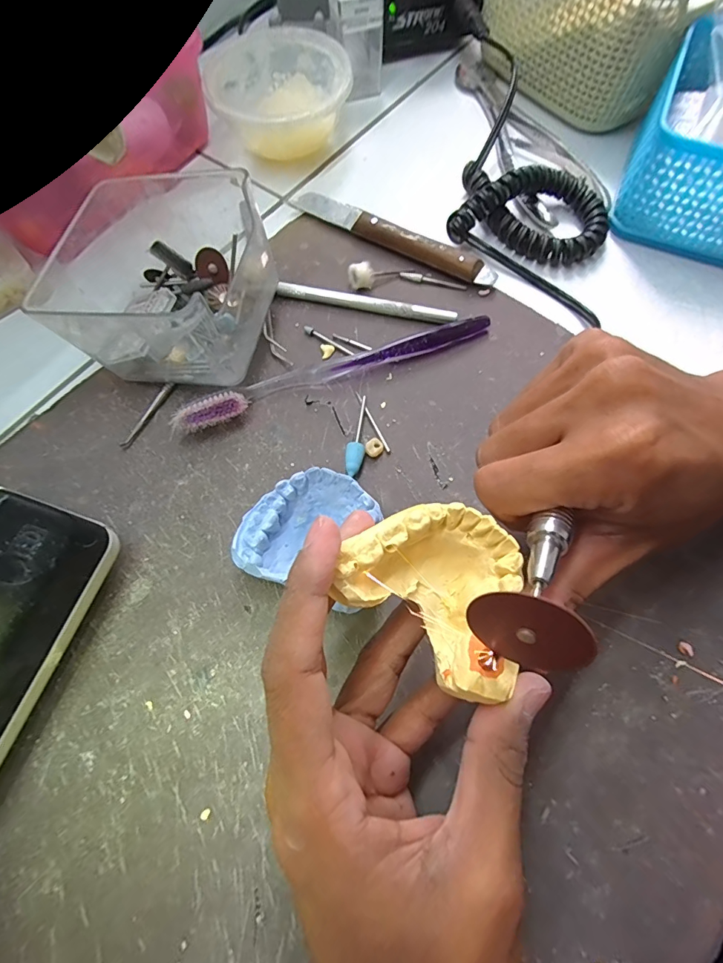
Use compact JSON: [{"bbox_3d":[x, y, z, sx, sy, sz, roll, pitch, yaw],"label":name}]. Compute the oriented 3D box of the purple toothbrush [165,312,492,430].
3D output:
[{"bbox_3d":[-0.012,-0.067,0.250,0.187,0.017,0.019,-21,71,-8],"label":"purple toothbrush"}]

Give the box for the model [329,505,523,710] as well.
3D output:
[{"bbox_3d":[0.028,0.034,0.146,0.063,0.022,0.051,36,74,12],"label":"model"}]

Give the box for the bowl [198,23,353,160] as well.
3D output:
[{"bbox_3d":[-0.060,-0.282,0.321,0.100,0.043,0.104,0,70,0],"label":"bowl"}]

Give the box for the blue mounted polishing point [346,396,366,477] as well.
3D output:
[{"bbox_3d":[-0.003,-0.026,0.239,0.009,0.009,0.050,4,70,1],"label":"blue mounted polishing point"}]

